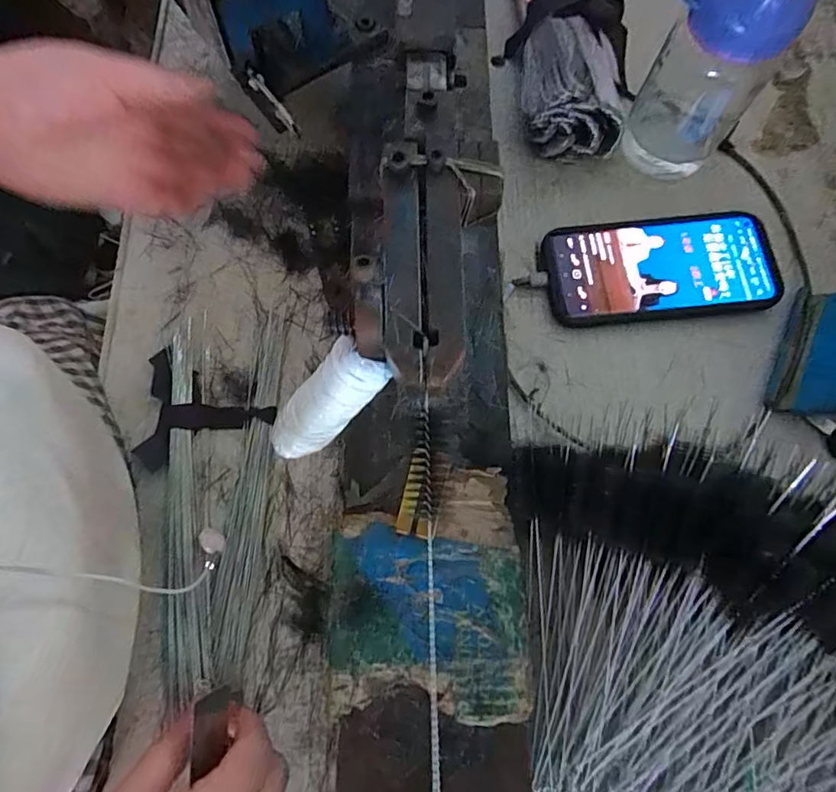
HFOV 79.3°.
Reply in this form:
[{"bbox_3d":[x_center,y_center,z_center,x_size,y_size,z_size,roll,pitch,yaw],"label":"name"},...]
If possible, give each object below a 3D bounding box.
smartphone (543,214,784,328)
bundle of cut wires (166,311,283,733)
[{"bbox_3d":[0.181,-0.096,0.376,0.163,0.010,0.078,-4,75,-1],"label":"smartphone"},{"bbox_3d":[-0.134,0.065,0.335,0.074,0.014,0.245,-3,74,1],"label":"bundle of cut wires"}]

